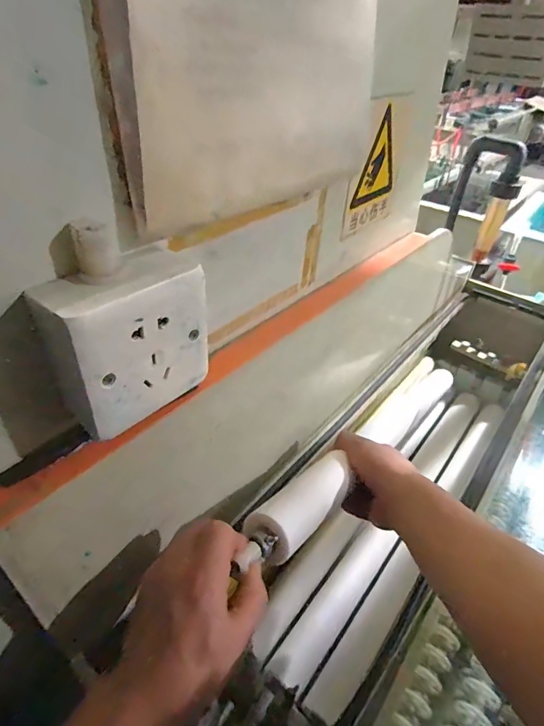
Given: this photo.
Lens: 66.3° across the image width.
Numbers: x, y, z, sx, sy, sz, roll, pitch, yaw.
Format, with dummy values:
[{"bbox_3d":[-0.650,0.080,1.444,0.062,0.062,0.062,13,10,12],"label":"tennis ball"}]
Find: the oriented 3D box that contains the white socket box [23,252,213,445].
[{"bbox_3d":[-0.087,-0.013,0.247,0.045,0.086,0.092,29,45,28],"label":"white socket box"}]

